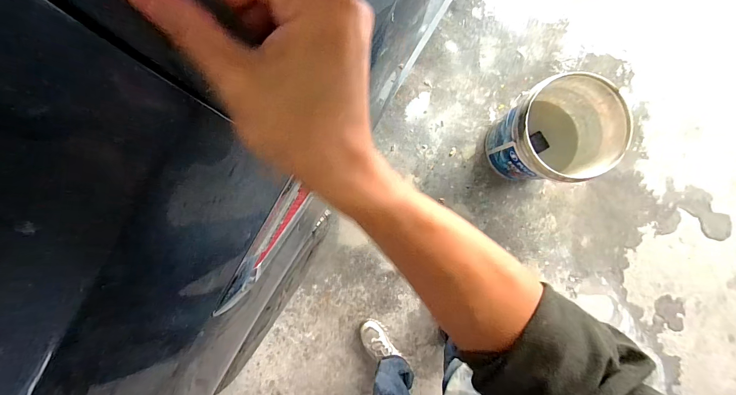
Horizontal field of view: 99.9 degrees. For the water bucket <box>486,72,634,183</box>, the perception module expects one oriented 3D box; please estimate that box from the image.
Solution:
[{"bbox_3d":[0.599,-0.207,1.056,0.298,0.373,0.298,0,89,1],"label":"water bucket"}]

